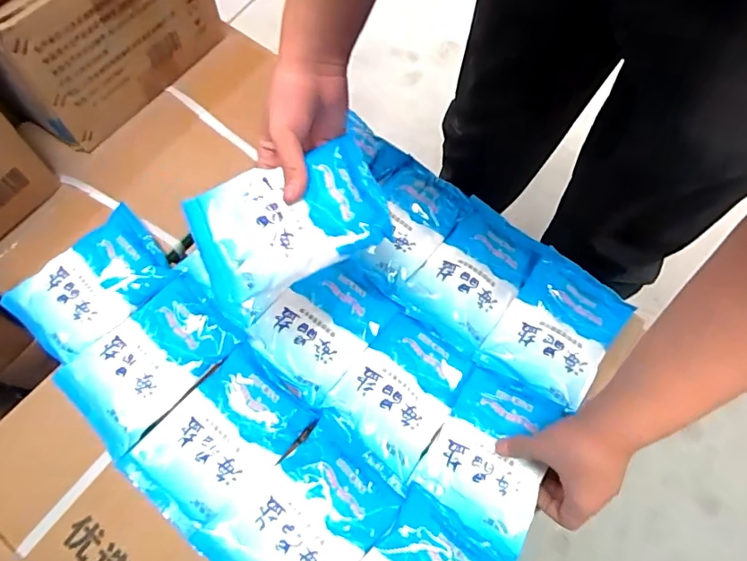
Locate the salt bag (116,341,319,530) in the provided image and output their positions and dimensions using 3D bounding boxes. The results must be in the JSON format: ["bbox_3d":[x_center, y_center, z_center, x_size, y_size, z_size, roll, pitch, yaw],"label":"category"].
[{"bbox_3d":[-0.151,0.154,0.503,0.120,0.022,0.163,37,73,14],"label":"salt bag"}]

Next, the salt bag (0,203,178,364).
[{"bbox_3d":[-0.315,0.006,0.572,0.162,0.024,0.117,-40,73,-14],"label":"salt bag"}]

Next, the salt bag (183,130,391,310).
[{"bbox_3d":[-0.074,-0.055,0.447,0.164,0.024,0.111,-24,70,-8],"label":"salt bag"}]

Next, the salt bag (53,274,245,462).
[{"bbox_3d":[-0.234,0.082,0.539,0.168,0.023,0.116,-42,73,-14],"label":"salt bag"}]

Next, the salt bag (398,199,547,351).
[{"bbox_3d":[0.117,-0.010,0.596,0.106,0.022,0.170,35,73,14],"label":"salt bag"}]

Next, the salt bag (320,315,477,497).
[{"bbox_3d":[0.025,0.117,0.537,0.110,0.025,0.160,31,72,12],"label":"salt bag"}]

